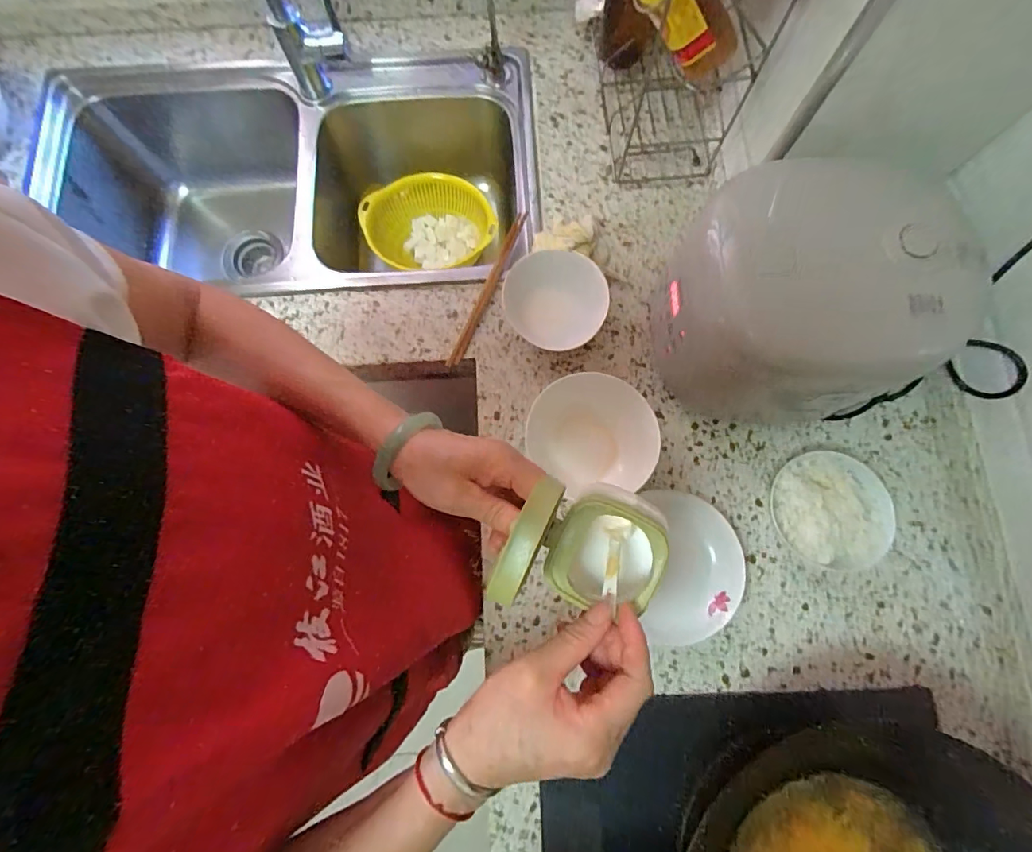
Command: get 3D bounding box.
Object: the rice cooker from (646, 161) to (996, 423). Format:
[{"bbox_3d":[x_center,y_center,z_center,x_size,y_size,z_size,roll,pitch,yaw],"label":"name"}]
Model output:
[{"bbox_3d":[0.306,-0.127,0.535,0.259,0.211,0.214,9,77,3],"label":"rice cooker"}]

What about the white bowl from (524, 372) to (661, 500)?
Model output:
[{"bbox_3d":[0.093,0.011,0.584,0.149,0.062,0.138,0,77,1],"label":"white bowl"}]

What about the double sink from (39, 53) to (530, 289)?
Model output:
[{"bbox_3d":[-0.334,-0.369,0.817,0.723,0.242,0.383,3,79,2],"label":"double sink"}]

